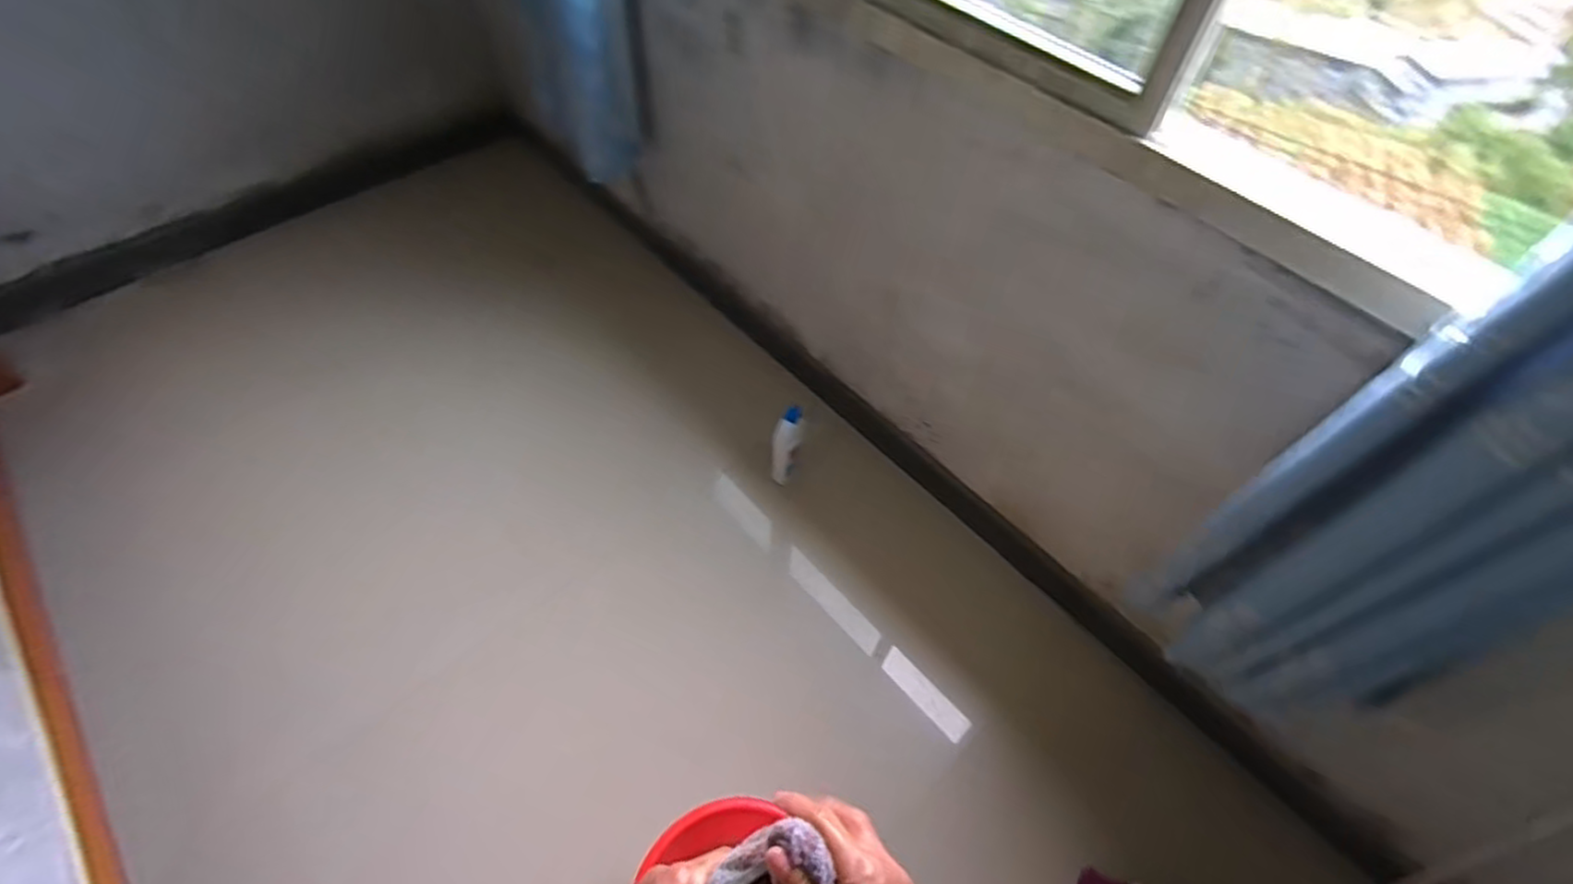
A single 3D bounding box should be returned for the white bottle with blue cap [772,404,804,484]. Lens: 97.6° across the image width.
[{"bbox_3d":[-0.001,0.007,1.502,0.054,0.220,0.060,13,34,5],"label":"white bottle with blue cap"}]

